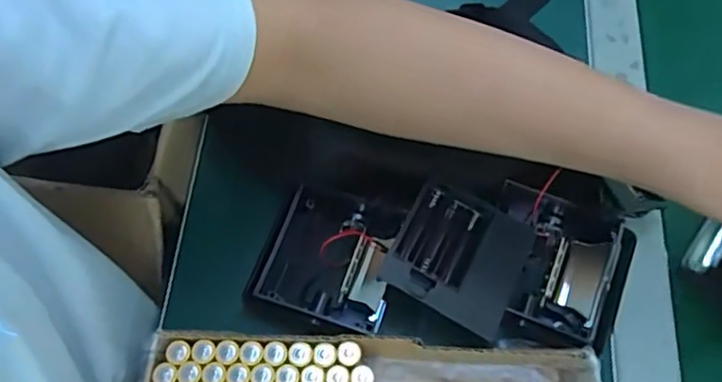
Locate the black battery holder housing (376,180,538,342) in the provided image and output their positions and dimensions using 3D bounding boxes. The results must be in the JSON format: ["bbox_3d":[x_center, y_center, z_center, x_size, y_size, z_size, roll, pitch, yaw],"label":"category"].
[{"bbox_3d":[0.062,0.039,0.391,0.076,0.018,0.081,24,68,13],"label":"black battery holder housing"}]

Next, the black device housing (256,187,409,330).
[{"bbox_3d":[-0.019,0.043,0.419,0.082,0.022,0.083,16,67,9],"label":"black device housing"}]

